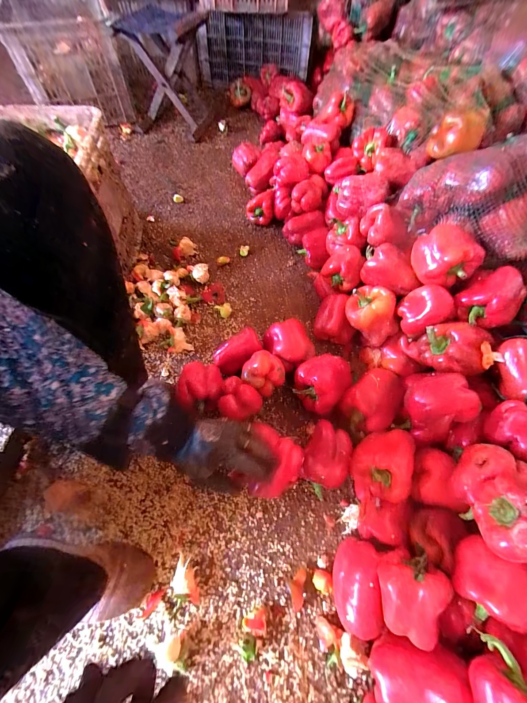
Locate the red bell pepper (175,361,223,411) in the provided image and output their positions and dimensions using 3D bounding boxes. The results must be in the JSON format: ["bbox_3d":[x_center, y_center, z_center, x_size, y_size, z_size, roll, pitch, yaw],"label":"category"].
[{"bbox_3d":[-0.125,0.073,0.560,0.083,0.089,0.088,1,61,-1],"label":"red bell pepper"}]

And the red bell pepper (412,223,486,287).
[{"bbox_3d":[0.339,-0.182,0.510,0.097,0.075,0.103,1,62,-2],"label":"red bell pepper"}]

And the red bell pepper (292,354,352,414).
[{"bbox_3d":[0.115,0.063,0.555,0.096,0.110,0.091,1,62,-2],"label":"red bell pepper"}]

